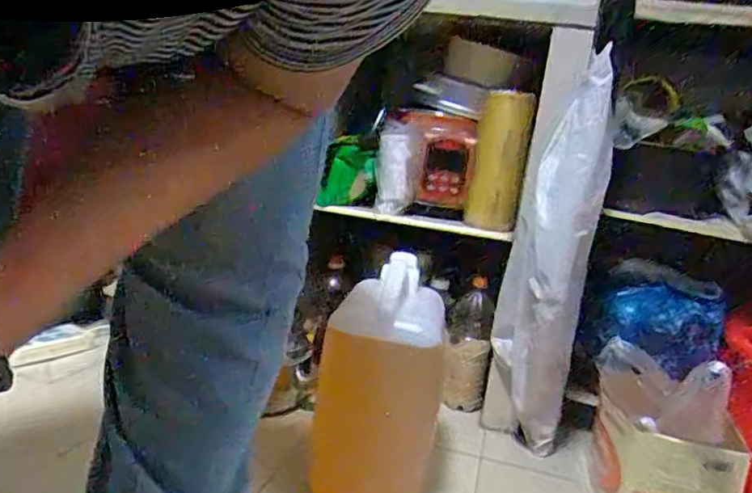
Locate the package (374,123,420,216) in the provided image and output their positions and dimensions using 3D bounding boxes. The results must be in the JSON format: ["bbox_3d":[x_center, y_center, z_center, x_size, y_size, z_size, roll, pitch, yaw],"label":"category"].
[{"bbox_3d":[0.041,-0.155,1.195,0.081,0.169,0.053,8,9,-3],"label":"package"}]

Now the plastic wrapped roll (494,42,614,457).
[{"bbox_3d":[0.299,0.026,1.032,0.133,0.631,0.137,10,9,12],"label":"plastic wrapped roll"}]

